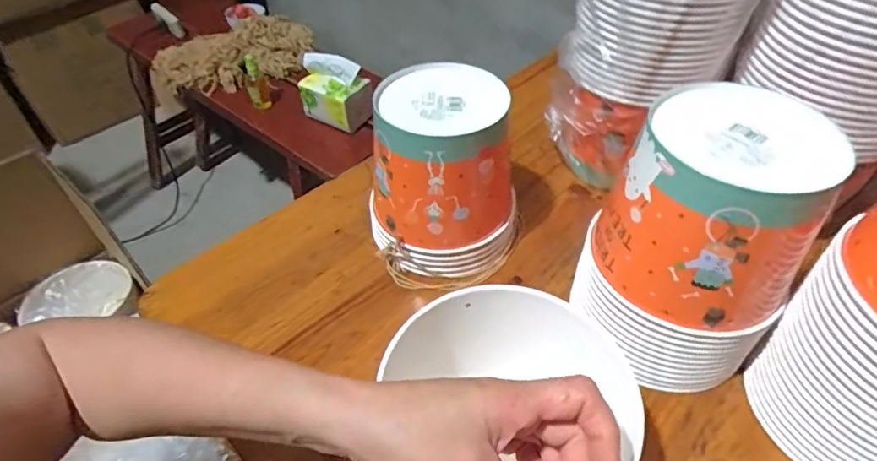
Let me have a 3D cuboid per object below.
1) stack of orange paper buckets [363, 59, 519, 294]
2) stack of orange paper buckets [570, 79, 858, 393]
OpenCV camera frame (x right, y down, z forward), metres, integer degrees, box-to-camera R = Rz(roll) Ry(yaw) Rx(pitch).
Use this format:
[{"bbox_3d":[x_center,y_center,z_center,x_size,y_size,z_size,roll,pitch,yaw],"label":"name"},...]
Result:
[{"bbox_3d":[0.005,-0.061,0.550,0.157,0.178,0.144,1,46,1],"label":"stack of orange paper buckets"},{"bbox_3d":[0.214,0.015,0.436,0.154,0.224,0.140,33,54,28],"label":"stack of orange paper buckets"}]

